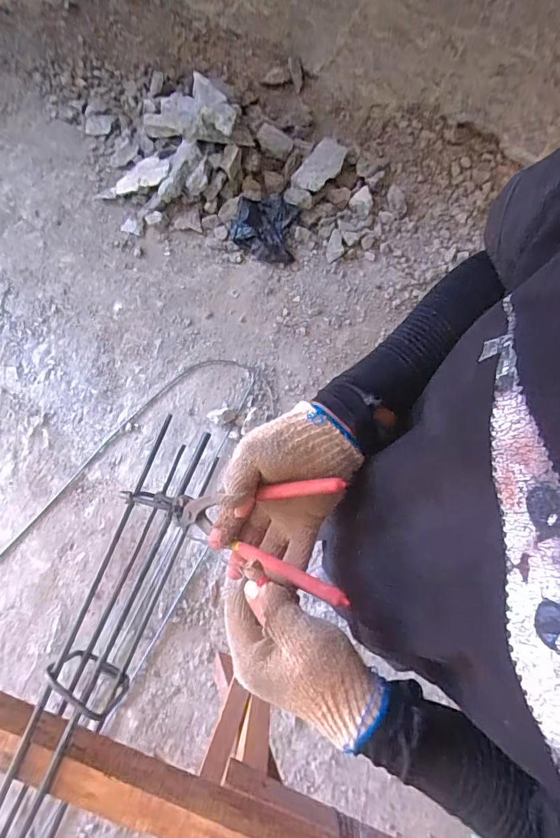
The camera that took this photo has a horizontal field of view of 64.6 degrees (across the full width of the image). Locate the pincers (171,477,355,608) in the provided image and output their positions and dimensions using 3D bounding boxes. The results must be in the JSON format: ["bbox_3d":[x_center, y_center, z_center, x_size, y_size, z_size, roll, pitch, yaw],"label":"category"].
[{"bbox_3d":[-0.035,0.097,0.405,0.223,0.028,0.086,-3,72,43],"label":"pincers"}]

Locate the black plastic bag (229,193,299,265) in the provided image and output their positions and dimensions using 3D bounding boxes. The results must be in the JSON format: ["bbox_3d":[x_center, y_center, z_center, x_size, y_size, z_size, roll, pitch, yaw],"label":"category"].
[{"bbox_3d":[-0.056,-0.727,1.655,0.244,0.065,0.259,11,77,2],"label":"black plastic bag"}]

